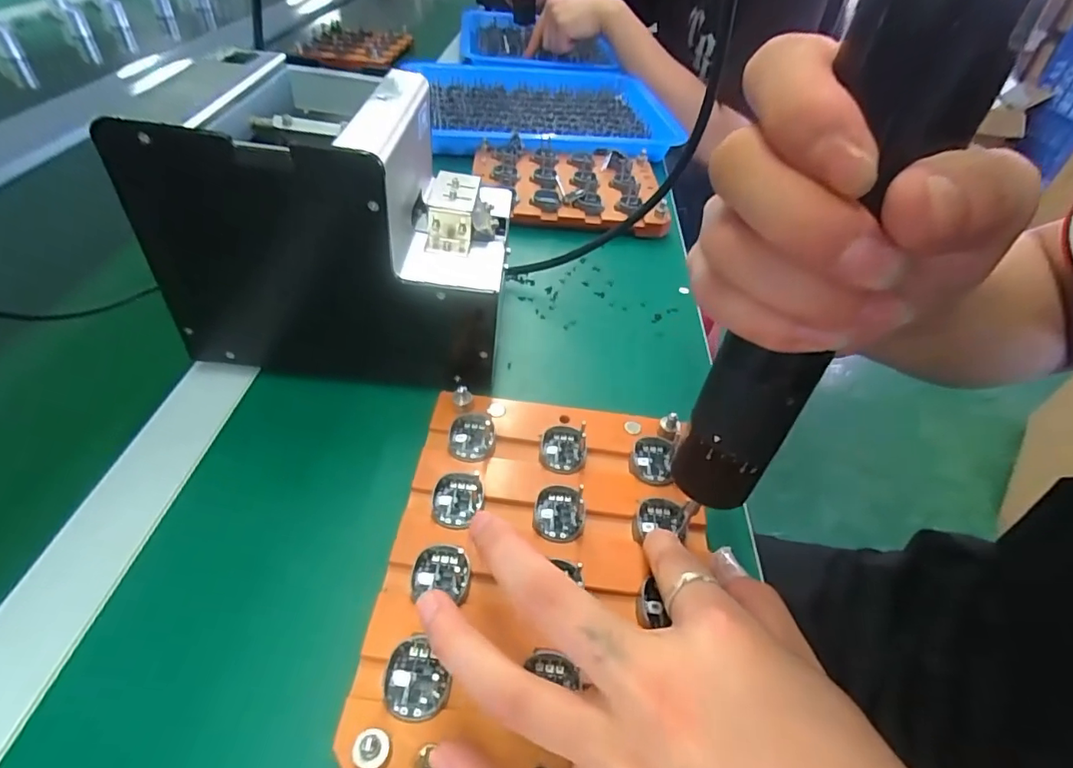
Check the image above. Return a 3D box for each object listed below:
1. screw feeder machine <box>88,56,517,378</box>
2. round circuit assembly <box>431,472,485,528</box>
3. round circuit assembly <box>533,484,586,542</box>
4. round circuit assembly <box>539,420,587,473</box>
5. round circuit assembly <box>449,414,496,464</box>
[{"bbox_3d":[-0.110,-0.094,0.324,0.171,0.145,0.123,3,44,-2],"label":"screw feeder machine"},{"bbox_3d":[-0.039,0.057,0.265,0.025,0.005,0.030,4,44,-2],"label":"round circuit assembly"},{"bbox_3d":[0.011,0.063,0.265,0.025,0.004,0.030,5,44,0],"label":"round circuit assembly"},{"bbox_3d":[0.015,0.035,0.293,0.025,0.006,0.031,5,44,0],"label":"round circuit assembly"},{"bbox_3d":[-0.035,0.028,0.293,0.025,0.005,0.032,0,44,-6],"label":"round circuit assembly"}]

